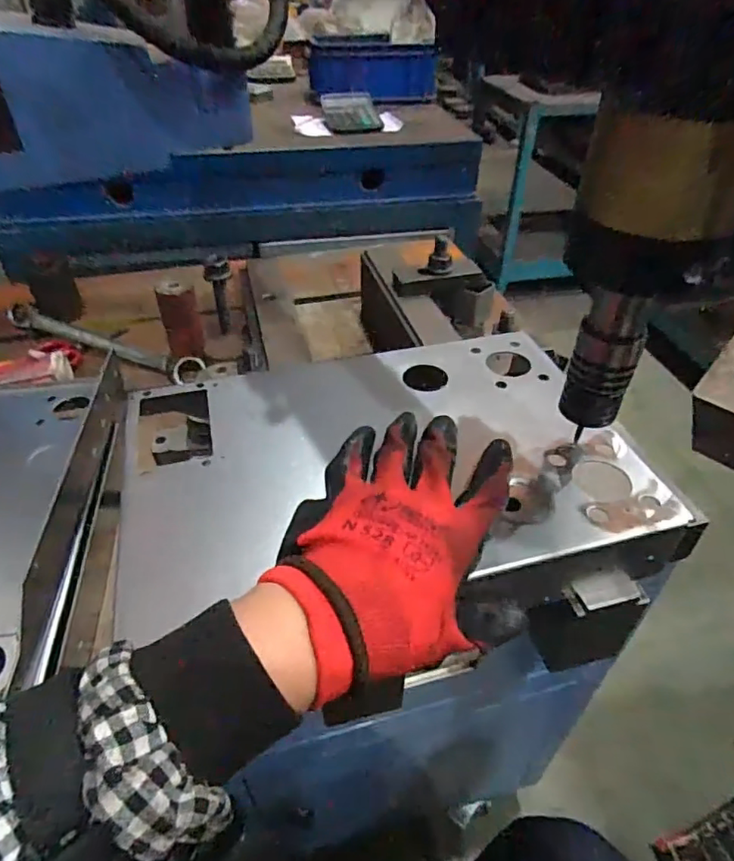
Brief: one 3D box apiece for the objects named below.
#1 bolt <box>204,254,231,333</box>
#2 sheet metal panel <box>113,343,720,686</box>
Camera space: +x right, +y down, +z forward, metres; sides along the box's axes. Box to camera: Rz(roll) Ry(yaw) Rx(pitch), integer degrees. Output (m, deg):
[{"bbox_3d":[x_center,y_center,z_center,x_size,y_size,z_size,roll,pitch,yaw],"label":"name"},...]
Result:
[{"bbox_3d":[-0.143,-0.133,0.542,0.023,0.082,0.020,-5,38,-12],"label":"bolt"},{"bbox_3d":[0.007,0.011,0.344,0.298,0.009,0.207,-11,43,-12],"label":"sheet metal panel"}]

